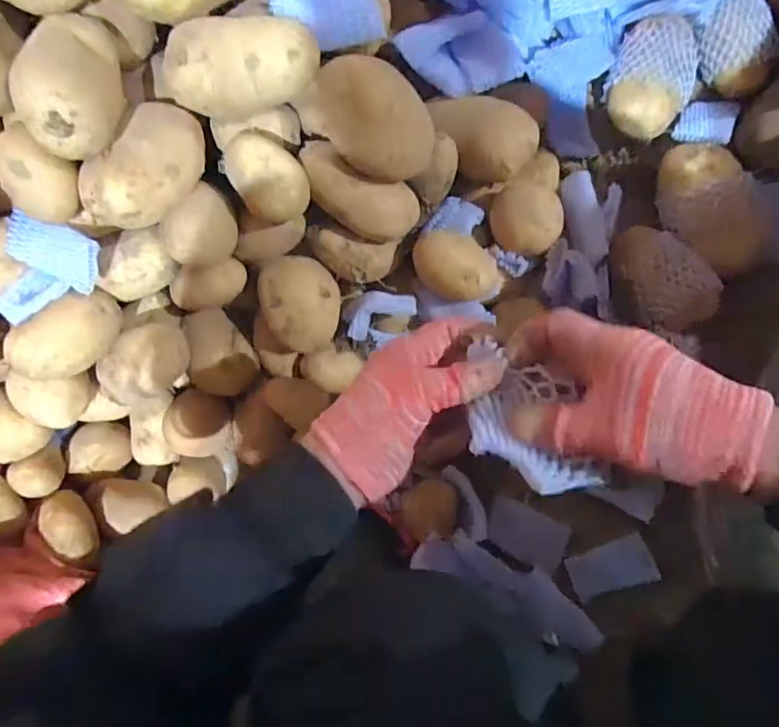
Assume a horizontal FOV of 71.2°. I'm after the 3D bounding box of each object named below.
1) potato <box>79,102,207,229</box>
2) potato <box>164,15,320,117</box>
[{"bbox_3d":[-0.215,-0.174,0.486,0.059,0.060,0.123,34,88,8],"label":"potato"},{"bbox_3d":[-0.135,-0.264,0.483,0.142,0.057,0.065,-8,83,5],"label":"potato"}]

